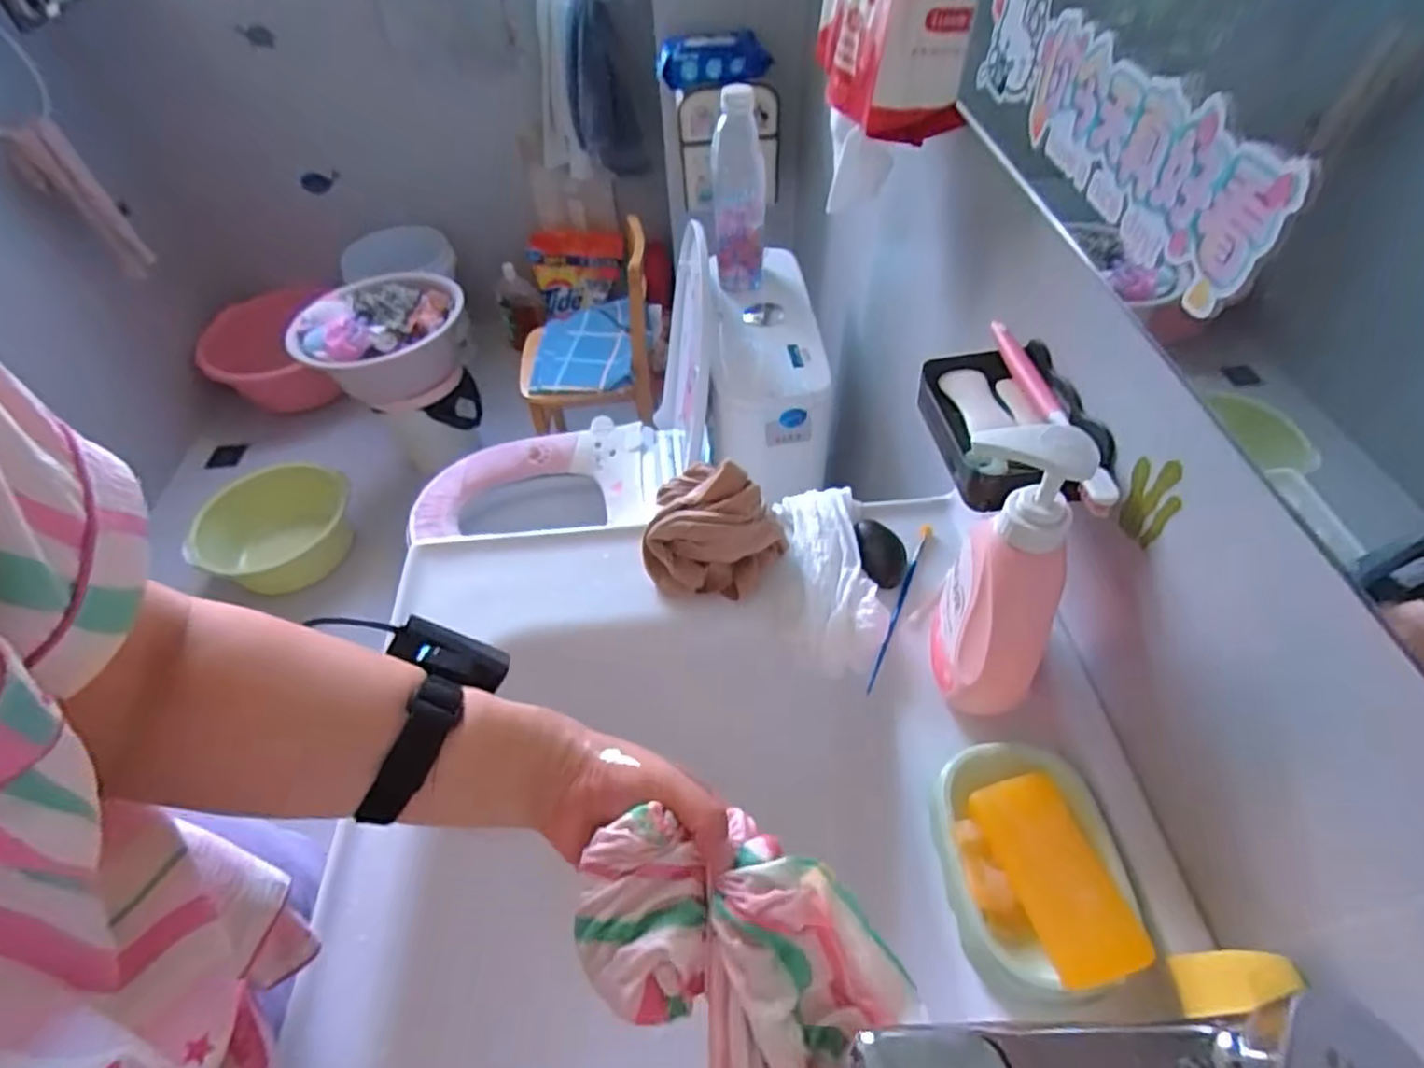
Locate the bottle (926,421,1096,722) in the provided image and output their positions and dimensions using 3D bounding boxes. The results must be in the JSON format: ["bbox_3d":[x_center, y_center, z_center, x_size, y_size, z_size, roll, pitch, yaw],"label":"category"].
[{"bbox_3d":[0.168,0.027,0.402,0.066,0.191,0.077,13,52,14],"label":"bottle"}]

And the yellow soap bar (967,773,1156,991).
[{"bbox_3d":[0.193,0.192,0.388,0.050,0.025,0.105,-27,47,10],"label":"yellow soap bar"}]

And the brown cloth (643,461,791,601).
[{"bbox_3d":[0.002,-0.013,0.542,0.109,0.079,0.099,2,50,4],"label":"brown cloth"}]

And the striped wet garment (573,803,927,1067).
[{"bbox_3d":[0.012,0.211,0.351,0.157,0.065,0.115,34,59,27],"label":"striped wet garment"}]

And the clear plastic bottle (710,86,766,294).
[{"bbox_3d":[0.036,-0.452,0.929,0.065,0.258,0.076,-2,50,1],"label":"clear plastic bottle"}]

